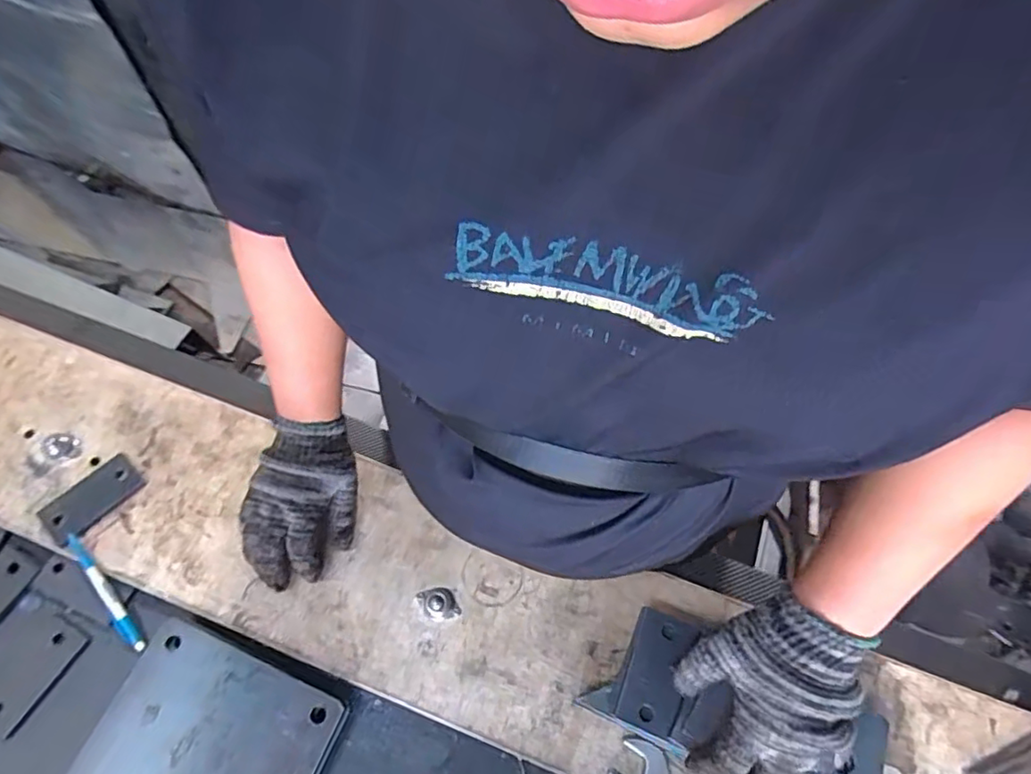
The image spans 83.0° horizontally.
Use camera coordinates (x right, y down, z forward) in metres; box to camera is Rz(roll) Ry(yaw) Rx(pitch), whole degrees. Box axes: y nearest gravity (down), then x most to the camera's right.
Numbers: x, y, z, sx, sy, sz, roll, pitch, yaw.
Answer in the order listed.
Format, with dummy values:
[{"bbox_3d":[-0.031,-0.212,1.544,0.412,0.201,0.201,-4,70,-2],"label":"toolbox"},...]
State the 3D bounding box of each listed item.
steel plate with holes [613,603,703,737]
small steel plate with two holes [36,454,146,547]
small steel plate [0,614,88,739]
[{"bbox_3d":[0.125,0.254,0.522,0.052,0.013,0.096,16,65,20],"label":"steel plate with holes"},{"bbox_3d":[-0.457,0.122,0.628,0.052,0.005,0.100,42,71,17],"label":"small steel plate with two holes"},{"bbox_3d":[-0.479,0.283,0.570,0.054,0.006,0.104,27,68,12],"label":"small steel plate"}]

